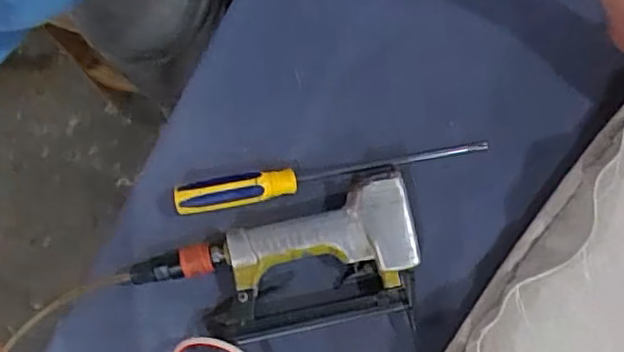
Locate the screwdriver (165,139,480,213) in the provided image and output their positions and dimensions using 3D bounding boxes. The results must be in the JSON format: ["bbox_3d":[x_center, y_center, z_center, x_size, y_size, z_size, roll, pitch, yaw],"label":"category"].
[{"bbox_3d":[0.019,-0.003,0.604,0.295,0.024,0.033,-10,75,-1],"label":"screwdriver"}]

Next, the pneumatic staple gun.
[{"bbox_3d":[-0.036,0.075,0.577,0.258,0.038,0.133,-8,75,-1],"label":"pneumatic staple gun"}]

